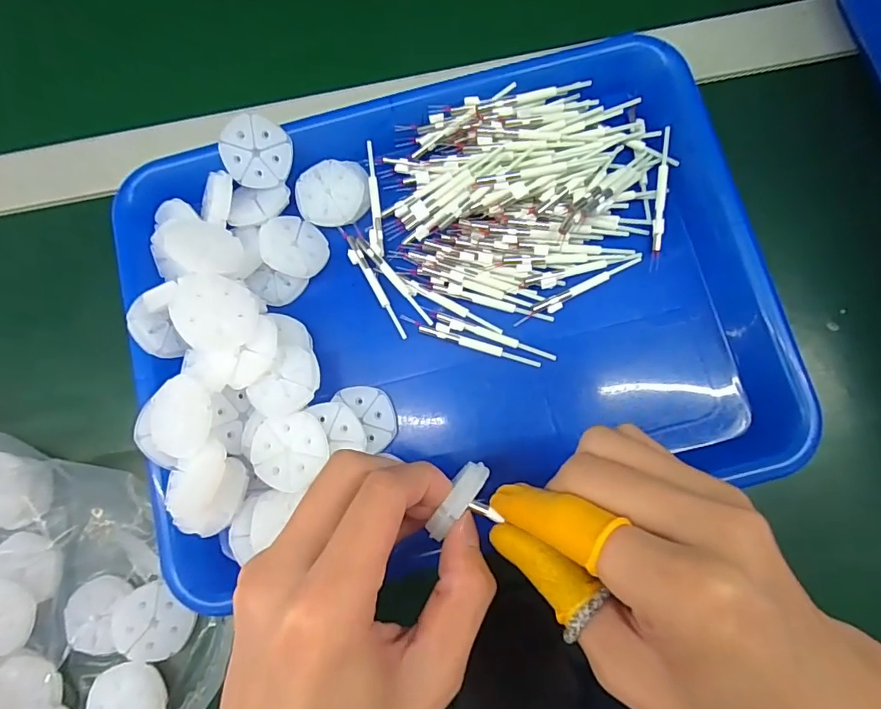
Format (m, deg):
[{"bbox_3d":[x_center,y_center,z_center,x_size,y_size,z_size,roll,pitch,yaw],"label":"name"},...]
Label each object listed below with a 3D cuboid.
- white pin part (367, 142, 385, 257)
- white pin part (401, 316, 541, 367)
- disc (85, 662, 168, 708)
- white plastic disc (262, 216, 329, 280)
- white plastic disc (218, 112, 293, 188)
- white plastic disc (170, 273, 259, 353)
[{"bbox_3d":[-0.040,-0.090,0.285,0.008,0.005,0.068,-7,80,2],"label":"white pin part"},{"bbox_3d":[0.017,-0.008,0.271,0.080,0.004,0.008,18,82,6],"label":"white pin part"},{"bbox_3d":[-0.158,0.176,0.245,0.037,0.010,0.038,-1,80,3],"label":"disc"},{"bbox_3d":[-0.082,-0.061,0.274,0.037,0.004,0.037,13,61,-24],"label":"white plastic disc"},{"bbox_3d":[-0.102,-0.112,0.271,0.037,0.004,0.037,-5,116,-10],"label":"white plastic disc"},{"bbox_3d":[-0.110,-0.022,0.237,0.037,0.008,0.040,7,68,-17],"label":"white plastic disc"}]

